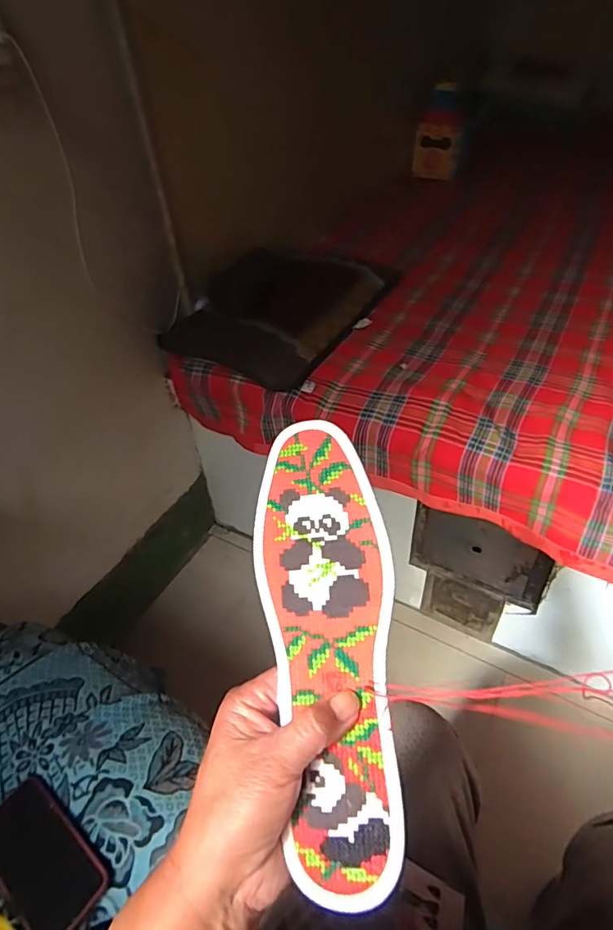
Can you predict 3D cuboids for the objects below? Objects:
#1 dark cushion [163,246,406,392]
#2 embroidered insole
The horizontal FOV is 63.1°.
[{"bbox_3d":[-0.029,-0.392,1.100,0.313,0.130,0.571,21,49,24],"label":"dark cushion"},{"bbox_3d":[0.015,0.090,0.271,0.072,0.005,0.236,-11,71,8],"label":"embroidered insole"}]

